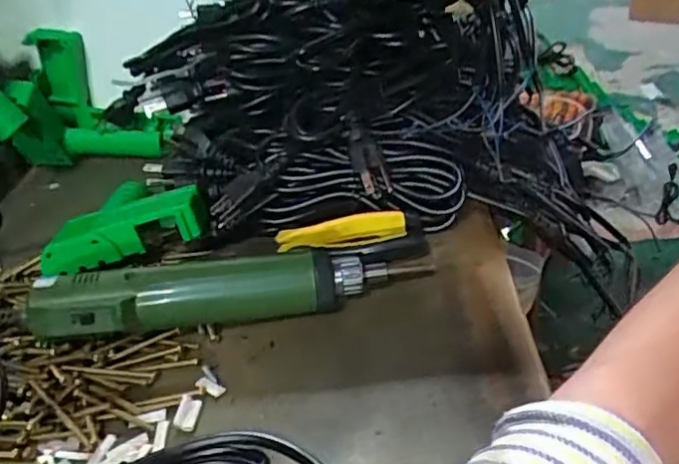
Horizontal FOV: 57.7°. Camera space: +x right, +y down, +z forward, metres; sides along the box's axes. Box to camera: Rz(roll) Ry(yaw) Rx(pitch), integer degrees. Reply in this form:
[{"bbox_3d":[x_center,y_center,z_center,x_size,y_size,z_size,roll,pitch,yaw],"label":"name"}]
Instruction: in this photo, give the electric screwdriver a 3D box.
[{"bbox_3d":[-0.064,0.037,0.385,0.235,0.050,0.030,-11,32,-9],"label":"electric screwdriver"}]

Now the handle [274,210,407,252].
[{"bbox_3d":[0.002,0.001,0.451,0.092,0.021,0.014,-9,32,-5],"label":"handle"}]

